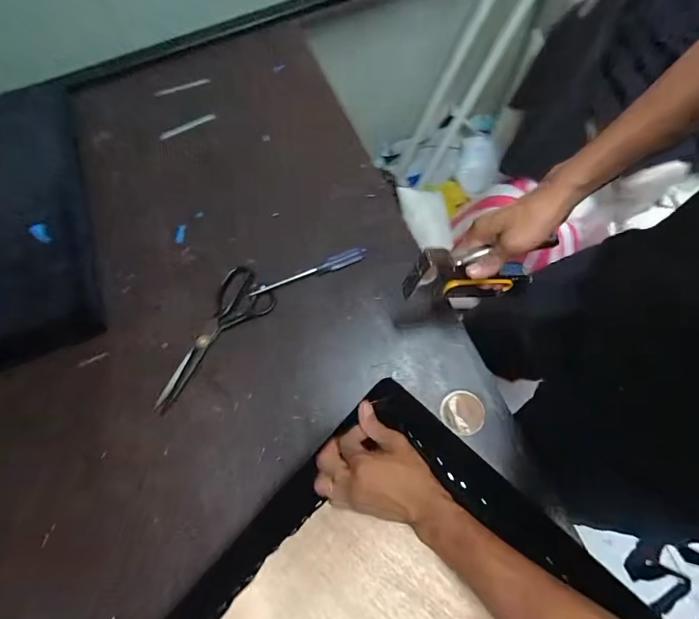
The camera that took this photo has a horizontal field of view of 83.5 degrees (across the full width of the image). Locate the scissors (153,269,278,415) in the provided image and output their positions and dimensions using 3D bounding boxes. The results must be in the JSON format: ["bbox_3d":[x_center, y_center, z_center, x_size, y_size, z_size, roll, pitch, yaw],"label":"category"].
[{"bbox_3d":[-0.219,0.043,0.600,0.090,0.021,0.246,37,75,16],"label":"scissors"}]

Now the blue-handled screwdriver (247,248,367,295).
[{"bbox_3d":[-0.065,-0.060,0.626,0.192,0.017,0.023,-20,69,-5],"label":"blue-handled screwdriver"}]

